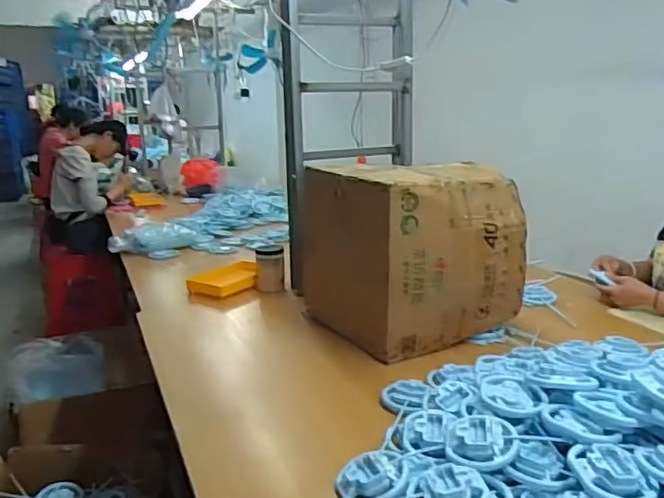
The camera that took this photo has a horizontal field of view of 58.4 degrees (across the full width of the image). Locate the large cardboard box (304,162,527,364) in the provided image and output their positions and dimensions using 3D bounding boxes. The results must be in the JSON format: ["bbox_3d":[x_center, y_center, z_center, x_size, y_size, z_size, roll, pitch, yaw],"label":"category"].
[{"bbox_3d":[0.173,0.002,1.397,0.367,0.375,0.399,-8,16,-25],"label":"large cardboard box"}]

